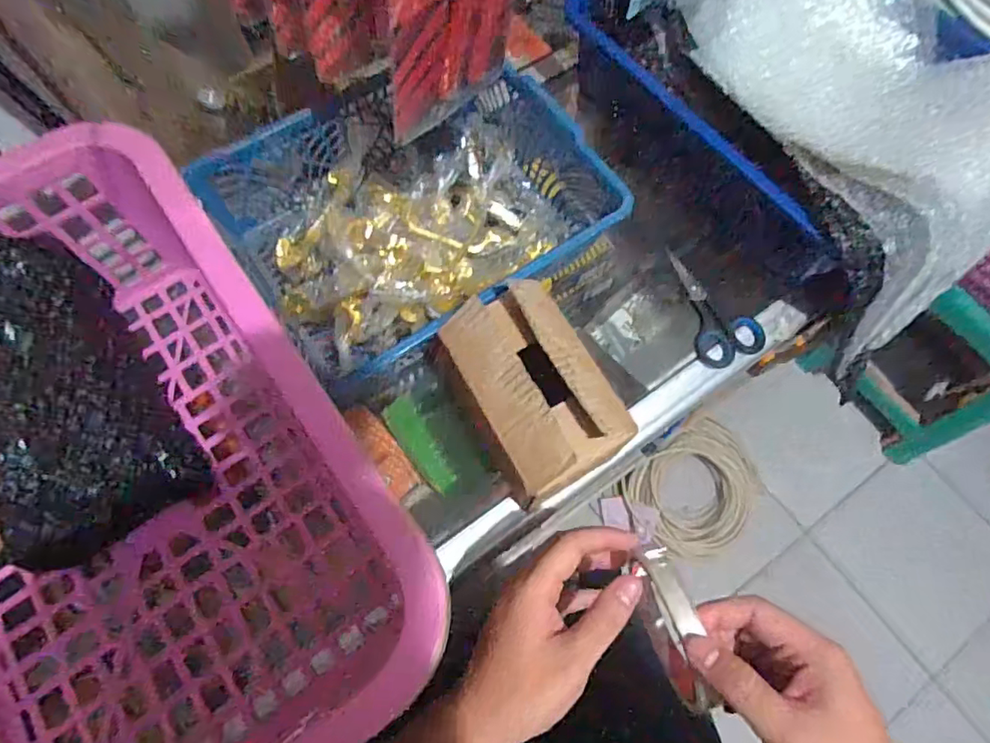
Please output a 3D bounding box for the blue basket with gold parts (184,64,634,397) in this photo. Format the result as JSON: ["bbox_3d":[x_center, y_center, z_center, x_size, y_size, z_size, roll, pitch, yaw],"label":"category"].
[{"bbox_3d":[-0.062,-0.135,0.471,0.296,0.071,0.227,-28,72,-10],"label":"blue basket with gold parts"}]

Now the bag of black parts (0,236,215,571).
[{"bbox_3d":[-0.343,0.041,0.392,0.187,0.107,0.195,-30,72,-11],"label":"bag of black parts"}]

